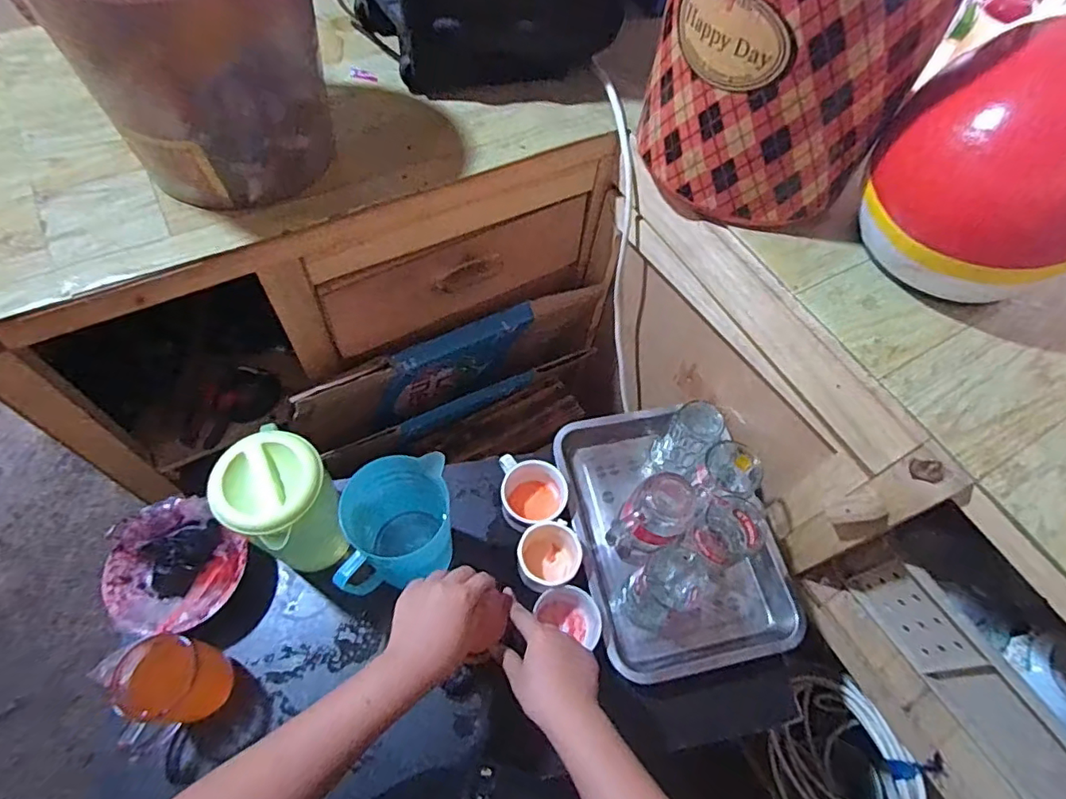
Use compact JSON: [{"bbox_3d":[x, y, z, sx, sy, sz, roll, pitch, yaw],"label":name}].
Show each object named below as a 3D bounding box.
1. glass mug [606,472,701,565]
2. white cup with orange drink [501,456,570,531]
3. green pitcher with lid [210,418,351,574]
[{"bbox_3d":[0.150,0.158,0.721,0.079,0.108,0.098,38,66,17],"label":"glass mug"},{"bbox_3d":[0.000,0.127,0.751,0.083,0.062,0.088,1,61,-2],"label":"white cup with orange drink"},{"bbox_3d":[-0.281,0.127,0.654,0.117,0.196,0.105,34,65,15],"label":"green pitcher with lid"}]

